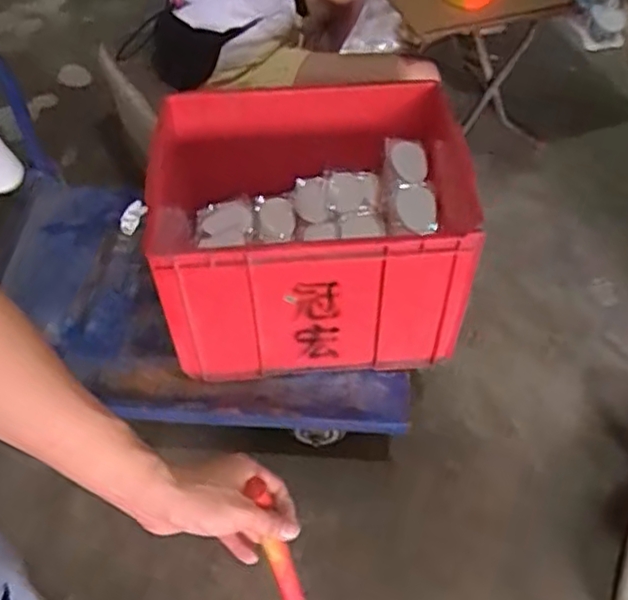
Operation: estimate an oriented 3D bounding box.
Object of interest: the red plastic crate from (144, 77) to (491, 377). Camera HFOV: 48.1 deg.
[{"bbox_3d":[-0.004,-0.137,1.349,0.583,0.349,0.435,-1,53,-2],"label":"red plastic crate"}]

